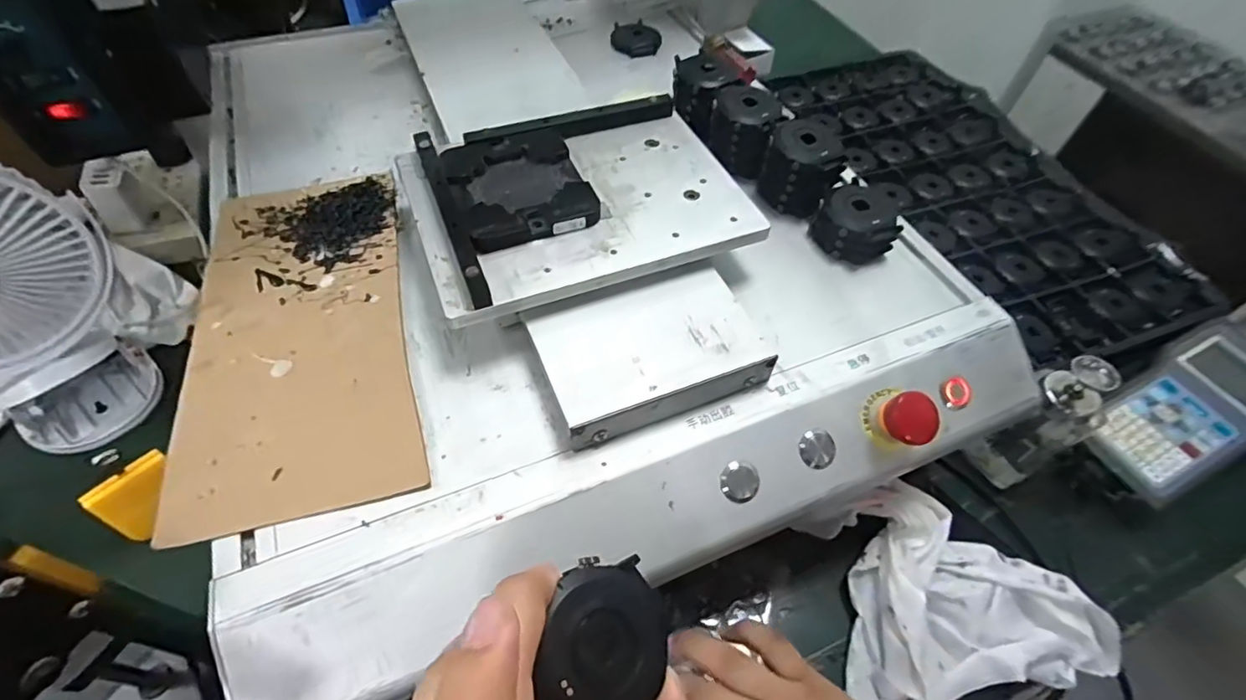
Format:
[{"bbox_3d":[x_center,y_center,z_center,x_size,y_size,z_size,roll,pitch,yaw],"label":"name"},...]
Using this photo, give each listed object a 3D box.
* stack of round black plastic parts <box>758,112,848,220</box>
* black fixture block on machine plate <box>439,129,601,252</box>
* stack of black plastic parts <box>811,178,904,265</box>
[{"bbox_3d":[0.127,-0.130,0.401,0.057,0.050,0.053,20,55,10],"label":"stack of round black plastic parts"},{"bbox_3d":[-0.064,-0.101,0.346,0.079,0.011,0.089,-19,57,-15],"label":"black fixture block on machine plate"},{"bbox_3d":[0.160,-0.086,0.382,0.046,0.032,0.050,-32,62,-24],"label":"stack of black plastic parts"}]

